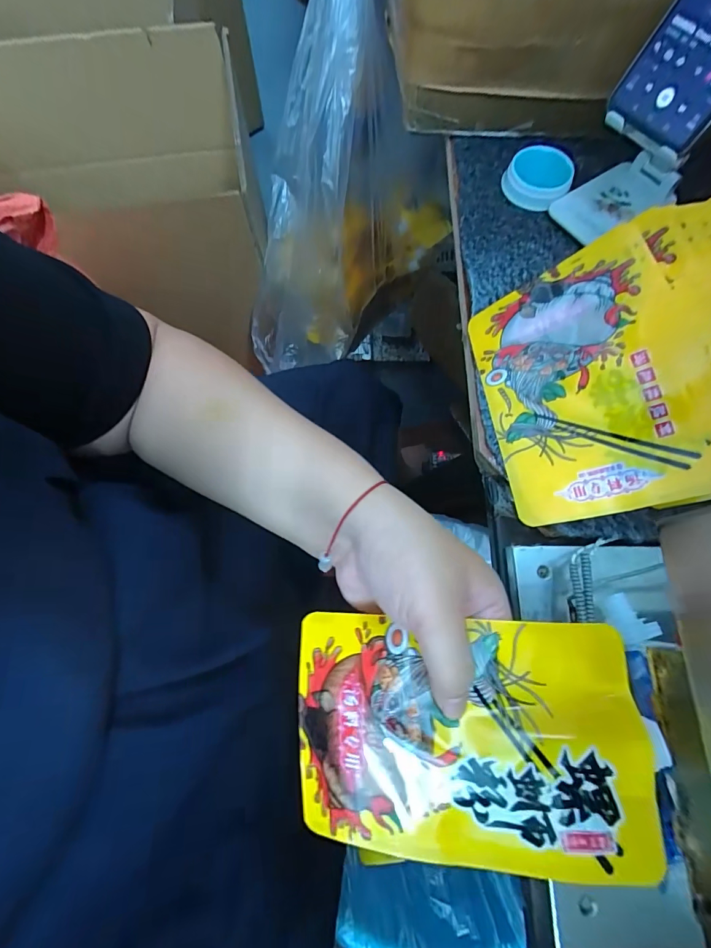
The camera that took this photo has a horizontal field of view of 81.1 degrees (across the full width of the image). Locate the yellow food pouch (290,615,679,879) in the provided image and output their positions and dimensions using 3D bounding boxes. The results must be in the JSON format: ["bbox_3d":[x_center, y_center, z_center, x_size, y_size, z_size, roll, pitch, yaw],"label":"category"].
[{"bbox_3d":[0.055,0.138,0.220,0.174,0.017,0.113,-2,74,9],"label":"yellow food pouch"}]

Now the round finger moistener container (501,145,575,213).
[{"bbox_3d":[0.170,-0.276,0.387,0.056,0.020,0.054,0,72,0],"label":"round finger moistener container"}]

